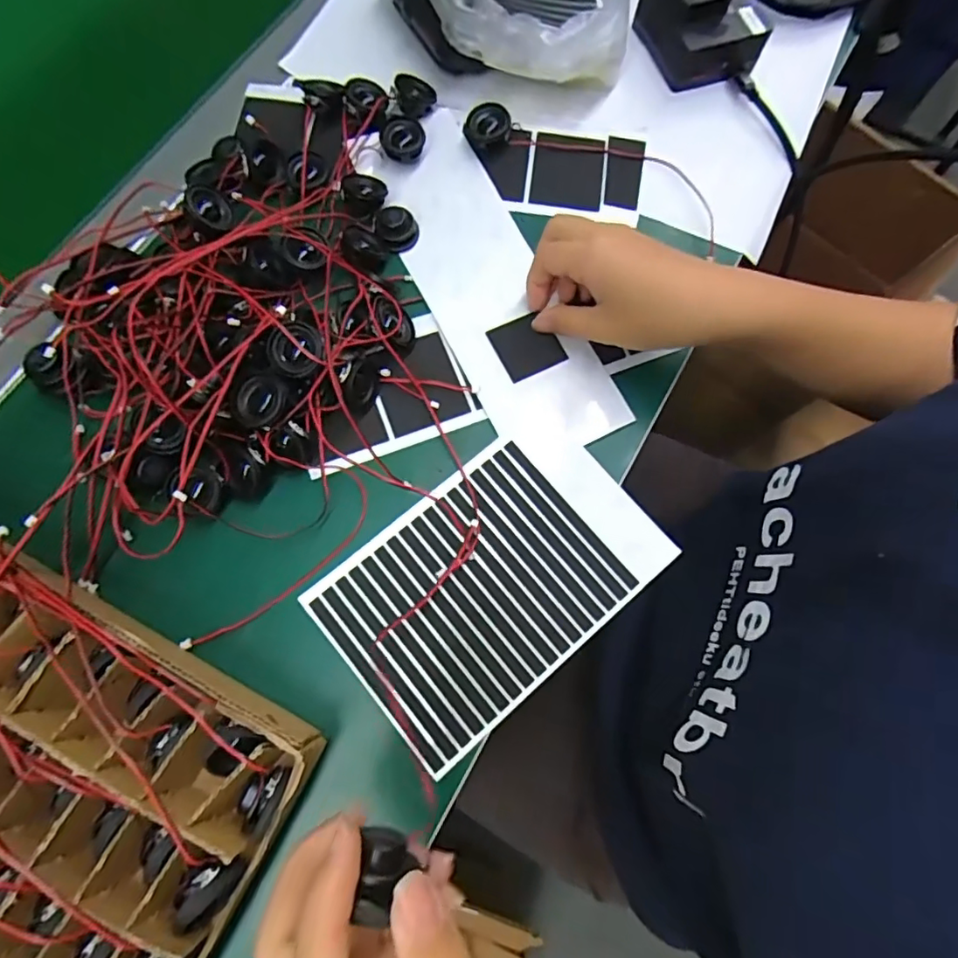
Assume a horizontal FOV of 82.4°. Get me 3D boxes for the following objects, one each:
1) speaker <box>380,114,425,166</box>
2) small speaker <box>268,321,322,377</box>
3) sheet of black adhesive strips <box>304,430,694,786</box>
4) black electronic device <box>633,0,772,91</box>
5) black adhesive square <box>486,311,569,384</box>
[{"bbox_3d":[-0.052,-0.232,0.377,0.030,0.017,0.028,0,74,-2],"label":"speaker"},{"bbox_3d":[-0.101,-0.071,0.300,0.029,0.009,0.029,0,98,-1],"label":"small speaker"},{"bbox_3d":[0.009,0.054,0.313,0.182,0.006,0.120,-39,80,-12],"label":"sheet of black adhesive strips"},{"bbox_3d":[0.167,-0.338,0.404,0.081,0.045,0.070,-16,75,-6],"label":"black electronic device"},{"bbox_3d":[0.031,-0.085,0.347,0.039,0.004,0.040,-27,76,-9],"label":"black adhesive square"}]

